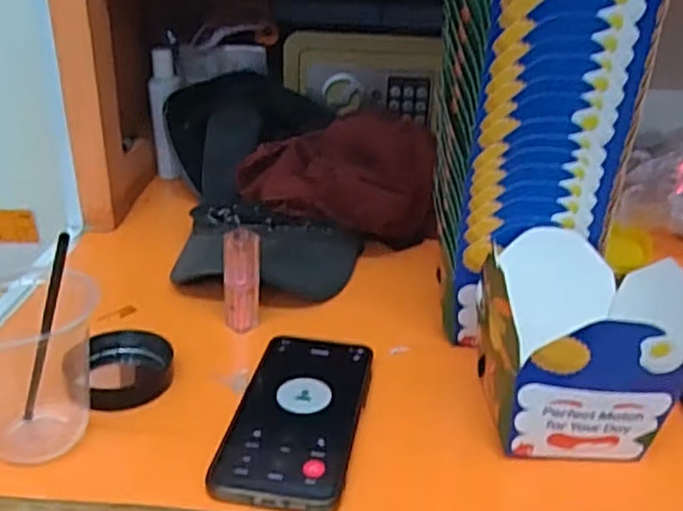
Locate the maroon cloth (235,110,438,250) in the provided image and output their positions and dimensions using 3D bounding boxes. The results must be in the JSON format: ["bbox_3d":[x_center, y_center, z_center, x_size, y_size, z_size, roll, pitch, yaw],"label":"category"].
[{"bbox_3d":[-0.006,-0.084,0.699,0.178,0.085,0.158,-4,27,-11],"label":"maroon cloth"}]

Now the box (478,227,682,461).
[{"bbox_3d":[0.152,0.060,0.461,0.110,0.101,0.122,1,27,-3],"label":"box"}]

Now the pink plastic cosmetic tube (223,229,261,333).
[{"bbox_3d":[-0.078,0.022,0.558,0.027,0.084,0.024,-2,27,-7],"label":"pink plastic cosmetic tube"}]

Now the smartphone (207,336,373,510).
[{"bbox_3d":[-0.028,0.104,0.472,0.080,0.009,0.163,4,27,9],"label":"smartphone"}]

